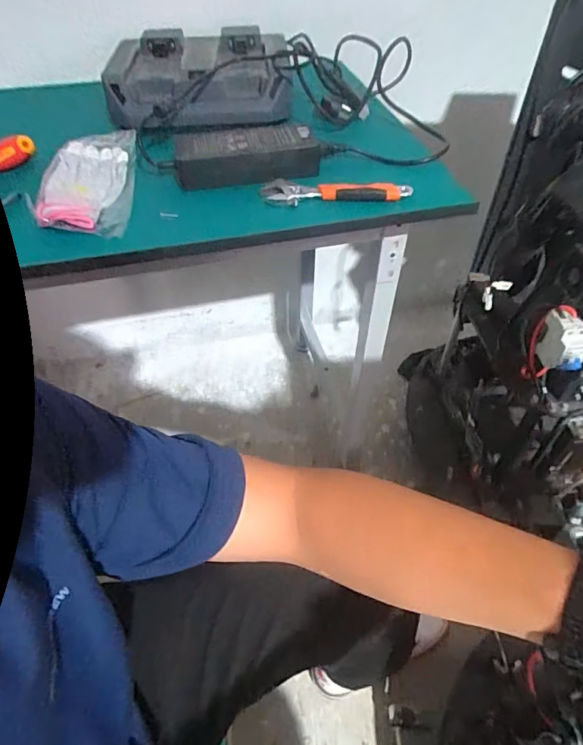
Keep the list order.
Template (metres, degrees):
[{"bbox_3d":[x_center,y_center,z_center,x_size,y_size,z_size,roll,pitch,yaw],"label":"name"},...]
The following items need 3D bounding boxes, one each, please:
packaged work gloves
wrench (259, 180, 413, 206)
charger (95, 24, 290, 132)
[{"bbox_3d":[-0.258,-0.244,0.594,0.101,0.034,0.214,-6,48,-4],"label":"packaged work gloves"},{"bbox_3d":[0.054,-0.227,0.586,0.185,0.018,0.040,6,48,7],"label":"wrench"},{"bbox_3d":[-0.145,-0.464,0.732,0.272,0.070,0.263,-4,48,-2],"label":"charger"}]

